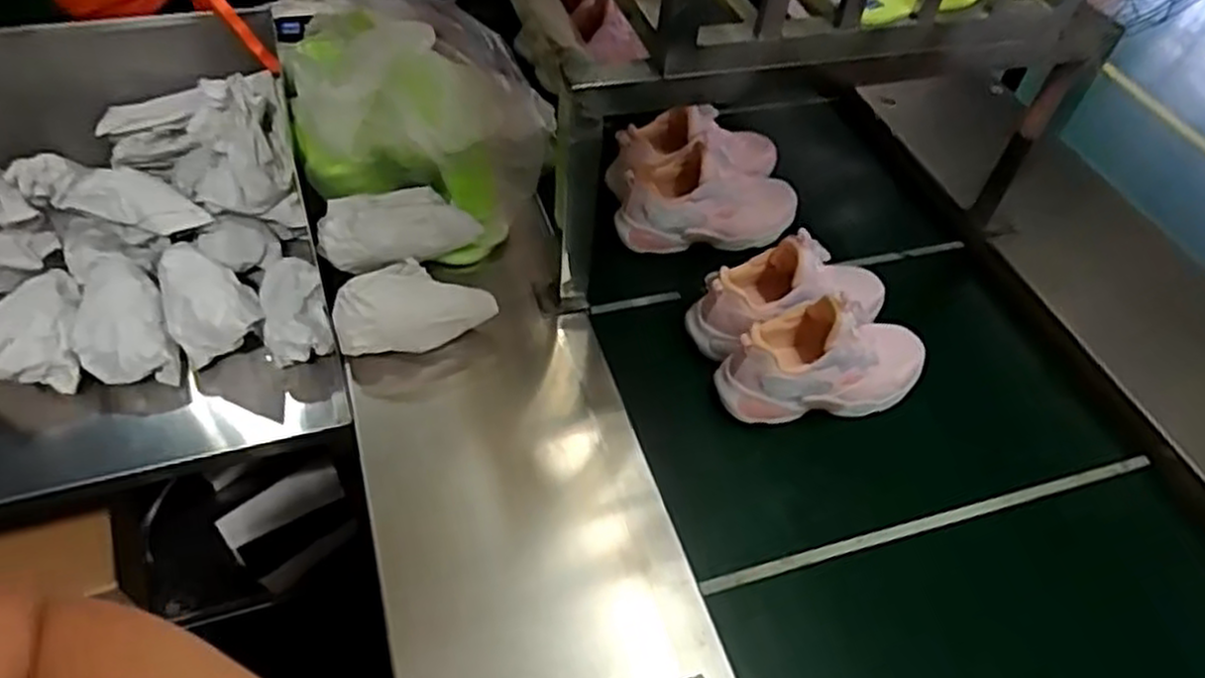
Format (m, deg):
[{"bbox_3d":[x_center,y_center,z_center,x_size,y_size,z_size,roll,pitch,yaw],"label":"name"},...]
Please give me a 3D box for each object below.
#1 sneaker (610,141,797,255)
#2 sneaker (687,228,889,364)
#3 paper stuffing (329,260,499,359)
[{"bbox_3d":[0.124,-0.160,0.892,0.211,0.093,0.096,-7,52,-10],"label":"sneaker"},{"bbox_3d":[0.196,-0.056,0.789,0.213,0.109,0.080,-12,53,-14],"label":"sneaker"},{"bbox_3d":[-0.181,-0.035,0.746,0.144,0.069,0.087,-14,53,-15],"label":"paper stuffing"}]

